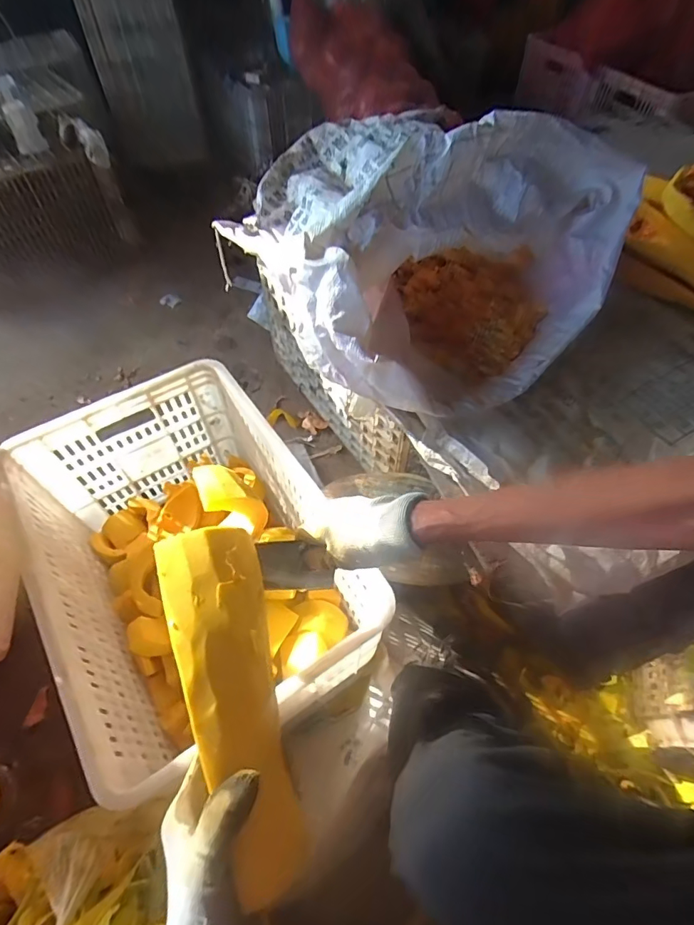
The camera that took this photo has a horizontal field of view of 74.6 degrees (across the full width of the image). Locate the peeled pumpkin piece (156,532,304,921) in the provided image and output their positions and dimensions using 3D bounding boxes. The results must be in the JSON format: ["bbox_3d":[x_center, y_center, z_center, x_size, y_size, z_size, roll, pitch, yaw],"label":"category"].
[{"bbox_3d":[-0.076,0.162,0.324,0.062,0.046,0.237,-15,78,-10],"label":"peeled pumpkin piece"}]

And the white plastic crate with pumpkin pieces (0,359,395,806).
[{"bbox_3d":[-0.224,0.137,0.699,0.366,0.250,0.520,-29,60,-18],"label":"white plastic crate with pumpkin pieces"}]

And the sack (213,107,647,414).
[{"bbox_3d":[0.071,-0.311,0.608,0.395,0.241,0.502,-30,61,-19],"label":"sack"}]

